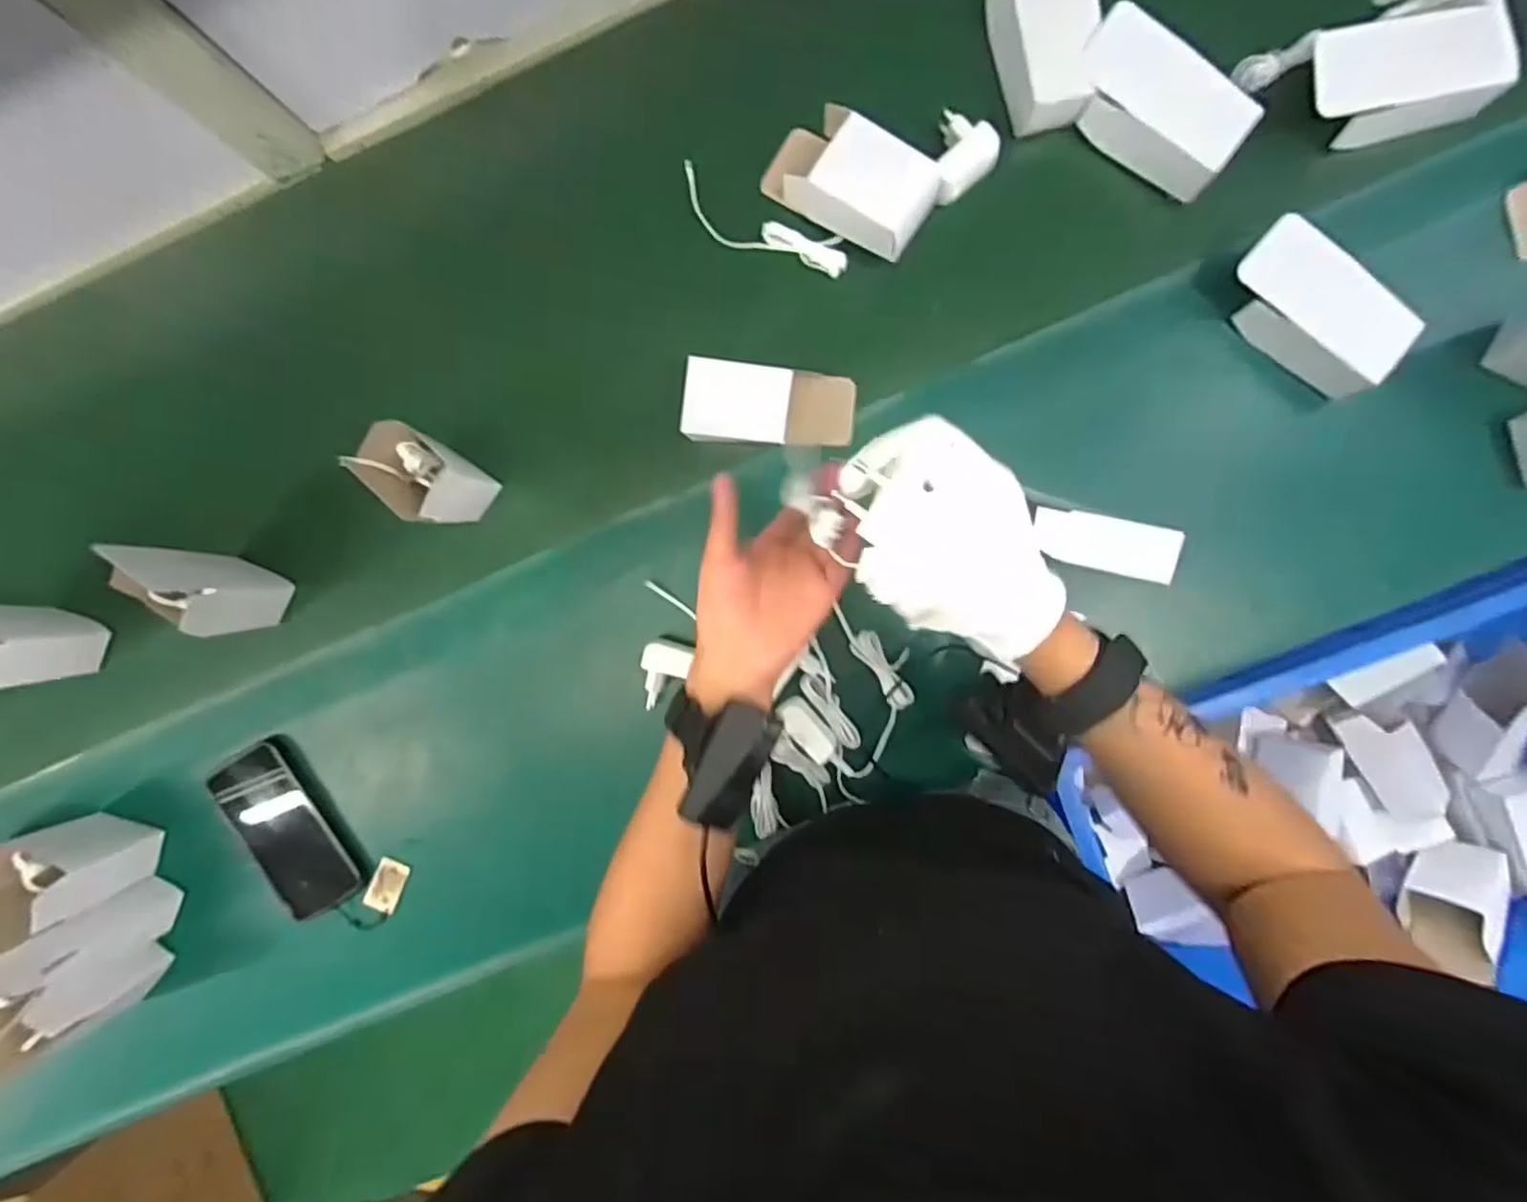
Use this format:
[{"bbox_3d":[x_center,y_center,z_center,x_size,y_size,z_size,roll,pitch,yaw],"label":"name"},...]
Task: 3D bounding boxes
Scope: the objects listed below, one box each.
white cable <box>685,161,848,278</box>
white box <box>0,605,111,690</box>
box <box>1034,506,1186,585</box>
[{"bbox_3d":[-0.001,-0.326,0.611,0.160,0.019,0.040,26,93,3],"label":"white cable"},{"bbox_3d":[-0.663,0.033,0.613,0.072,0.140,0.060,25,93,3],"label":"white box"},{"bbox_3d":[0.273,-0.045,0.554,0.111,0.016,0.042,12,92,4],"label":"box"}]

